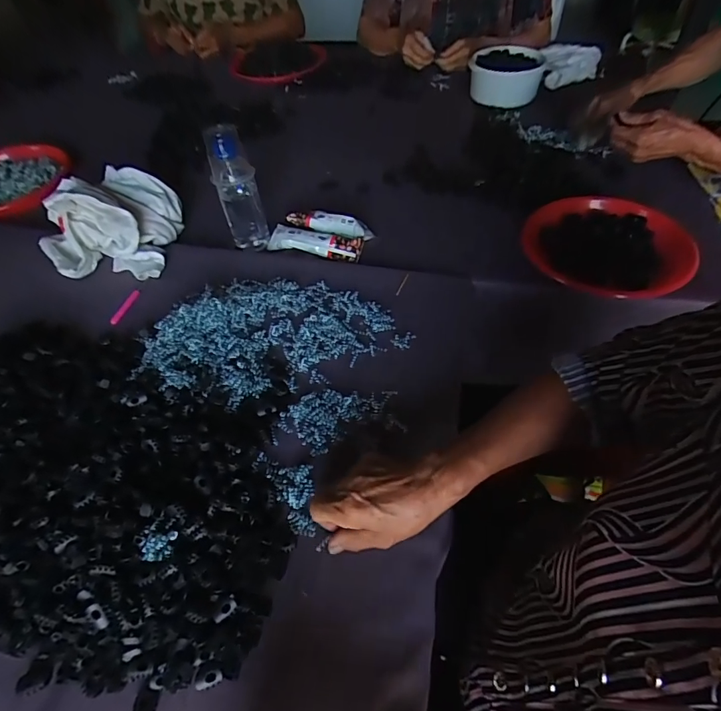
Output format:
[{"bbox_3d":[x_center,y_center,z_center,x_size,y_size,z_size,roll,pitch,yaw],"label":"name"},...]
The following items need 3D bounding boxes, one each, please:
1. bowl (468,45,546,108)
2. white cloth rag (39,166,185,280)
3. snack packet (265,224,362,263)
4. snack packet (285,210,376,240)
[{"bbox_3d":[0.314,-0.594,0.952,0.144,0.078,0.169,14,53,16],"label":"bowl"},{"bbox_3d":[-0.399,-0.208,0.688,0.197,0.096,0.193,-1,51,3],"label":"white cloth rag"},{"bbox_3d":[-0.073,-0.180,0.697,0.157,0.021,0.033,12,53,14],"label":"snack packet"},{"bbox_3d":[-0.050,-0.214,0.719,0.146,0.029,0.027,17,54,17],"label":"snack packet"}]

